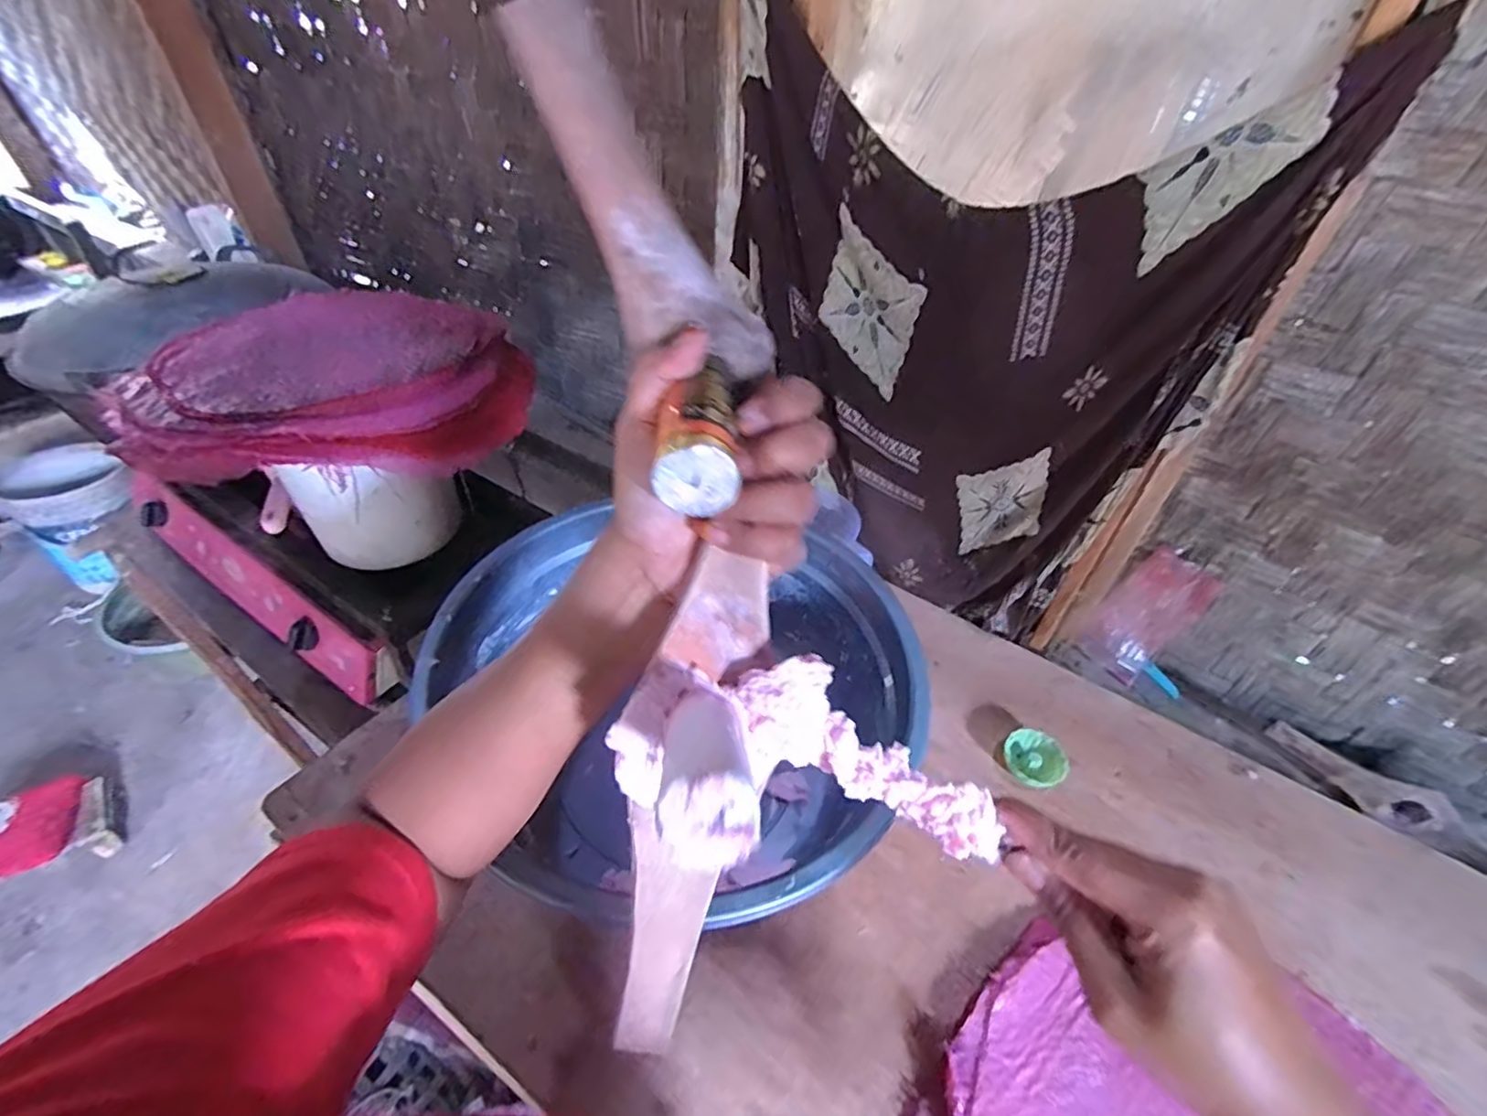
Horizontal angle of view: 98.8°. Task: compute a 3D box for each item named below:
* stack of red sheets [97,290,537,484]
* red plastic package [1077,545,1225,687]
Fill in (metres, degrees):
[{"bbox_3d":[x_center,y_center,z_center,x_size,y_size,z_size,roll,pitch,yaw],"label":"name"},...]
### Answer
[{"bbox_3d":[-0.487,-0.218,0.805,0.425,0.091,0.391,9,43,6],"label":"stack of red sheets"},{"bbox_3d":[0.527,0.076,0.839,0.093,0.173,0.015,34,31,10],"label":"red plastic package"}]

